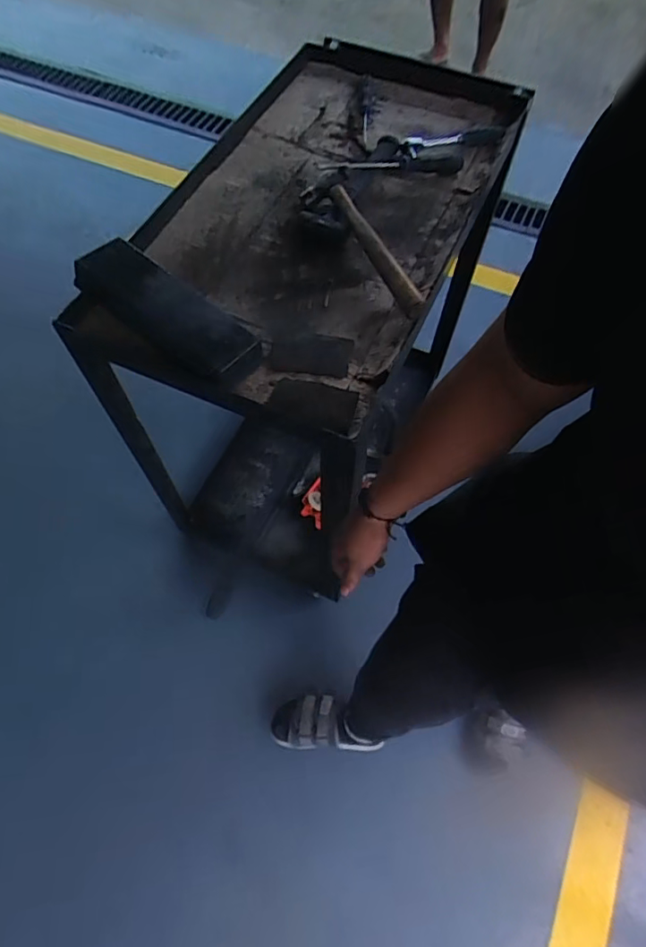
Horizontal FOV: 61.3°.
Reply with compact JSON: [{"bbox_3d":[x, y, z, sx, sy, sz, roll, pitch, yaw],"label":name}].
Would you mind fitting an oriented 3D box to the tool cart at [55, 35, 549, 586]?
[{"bbox_3d":[-0.011,-0.269,1.181,0.448,0.819,0.785,23,65,10],"label":"tool cart"}]

